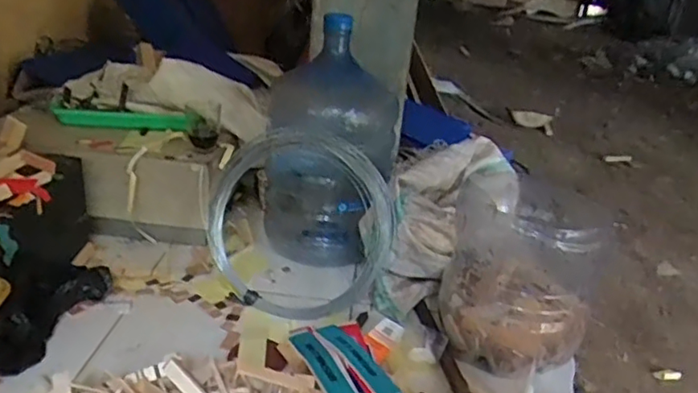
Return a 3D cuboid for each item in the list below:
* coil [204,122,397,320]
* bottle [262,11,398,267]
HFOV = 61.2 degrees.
[{"bbox_3d":[-0.095,0.046,1.096,0.355,0.344,0.090,32,13,7],"label":"coil"},{"bbox_3d":[-0.039,-0.085,1.171,0.247,0.490,0.267,1,25,-7],"label":"bottle"}]

